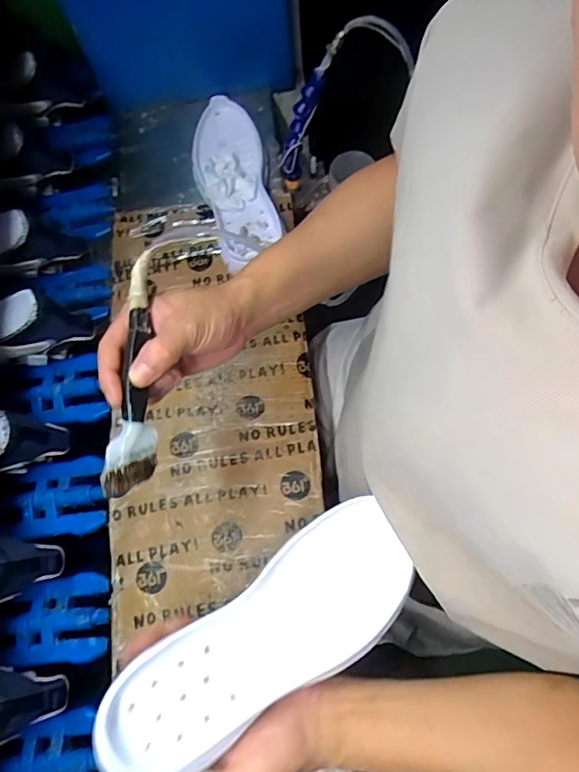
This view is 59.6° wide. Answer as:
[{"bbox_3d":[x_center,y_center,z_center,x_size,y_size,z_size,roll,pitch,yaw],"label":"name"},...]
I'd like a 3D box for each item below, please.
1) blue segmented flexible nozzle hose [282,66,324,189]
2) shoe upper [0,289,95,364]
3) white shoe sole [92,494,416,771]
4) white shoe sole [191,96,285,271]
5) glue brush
[{"bbox_3d":[0.013,-0.321,0.641,0.020,0.150,0.027,33,52,10],"label":"blue segmented flexible nozzle hose"},{"bbox_3d":[-0.365,-0.064,0.647,0.205,0.107,0.077,-4,73,-1],"label":"shoe upper"},{"bbox_3d":[-0.019,0.194,0.388,0.257,0.024,0.093,-33,75,-14],"label":"white shoe sole"},{"bbox_3d":[-0.075,-0.275,0.682,0.099,0.042,0.278,-11,73,-4],"label":"white shoe sole"},{"bbox_3d":[-0.114,-0.010,0.369,0.029,0.022,0.174,0,79,0],"label":"glue brush"}]

